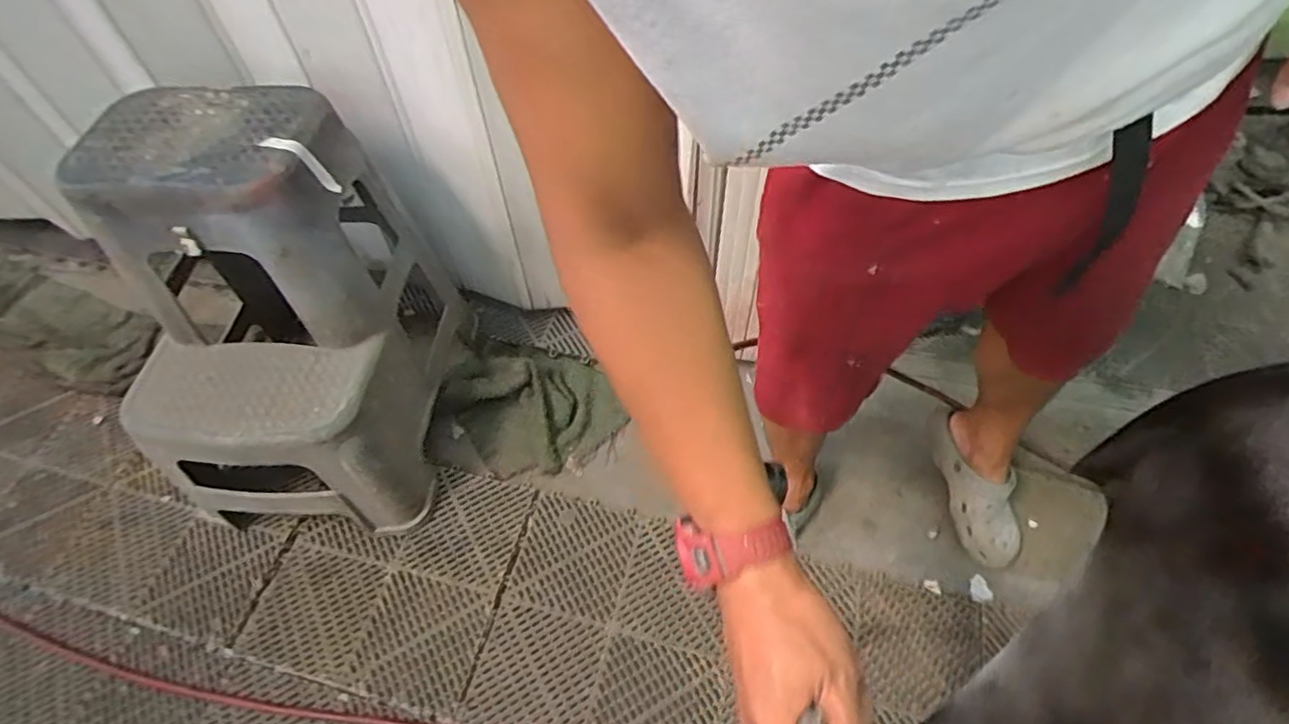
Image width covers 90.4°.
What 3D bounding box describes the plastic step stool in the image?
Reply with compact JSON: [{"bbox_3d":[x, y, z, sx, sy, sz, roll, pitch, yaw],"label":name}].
[{"bbox_3d":[-0.617,-0.074,1.055,0.438,0.558,0.511,0,56,2],"label":"plastic step stool"}]

